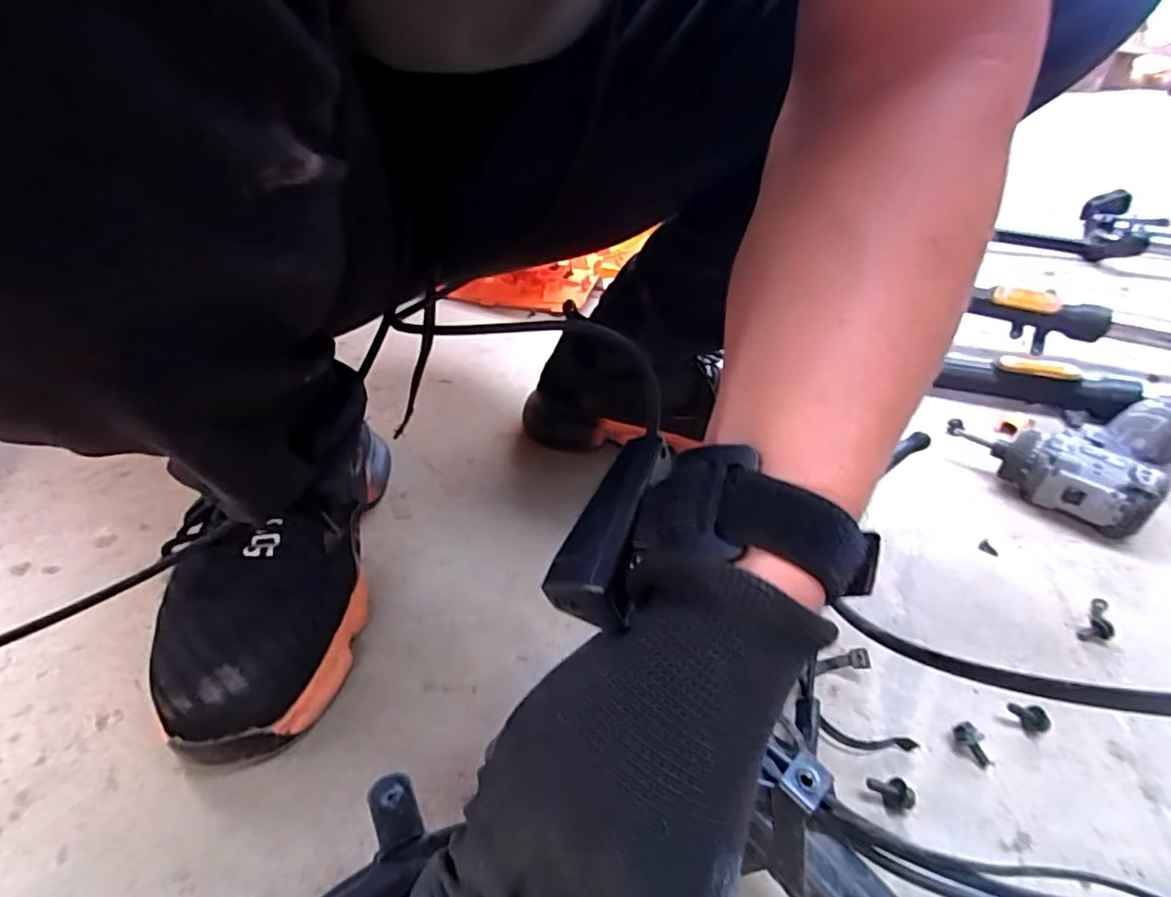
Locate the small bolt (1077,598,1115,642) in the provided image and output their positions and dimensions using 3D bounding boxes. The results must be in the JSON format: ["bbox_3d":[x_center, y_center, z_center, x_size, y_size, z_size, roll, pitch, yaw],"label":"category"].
[{"bbox_3d":[0.349,0.115,0.406,0.049,0.011,0.014,-27,45,-37],"label":"small bolt"}]

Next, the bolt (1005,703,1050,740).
[{"bbox_3d":[0.252,0.153,0.342,0.010,0.017,0.019,-14,38,-24],"label":"bolt"}]

